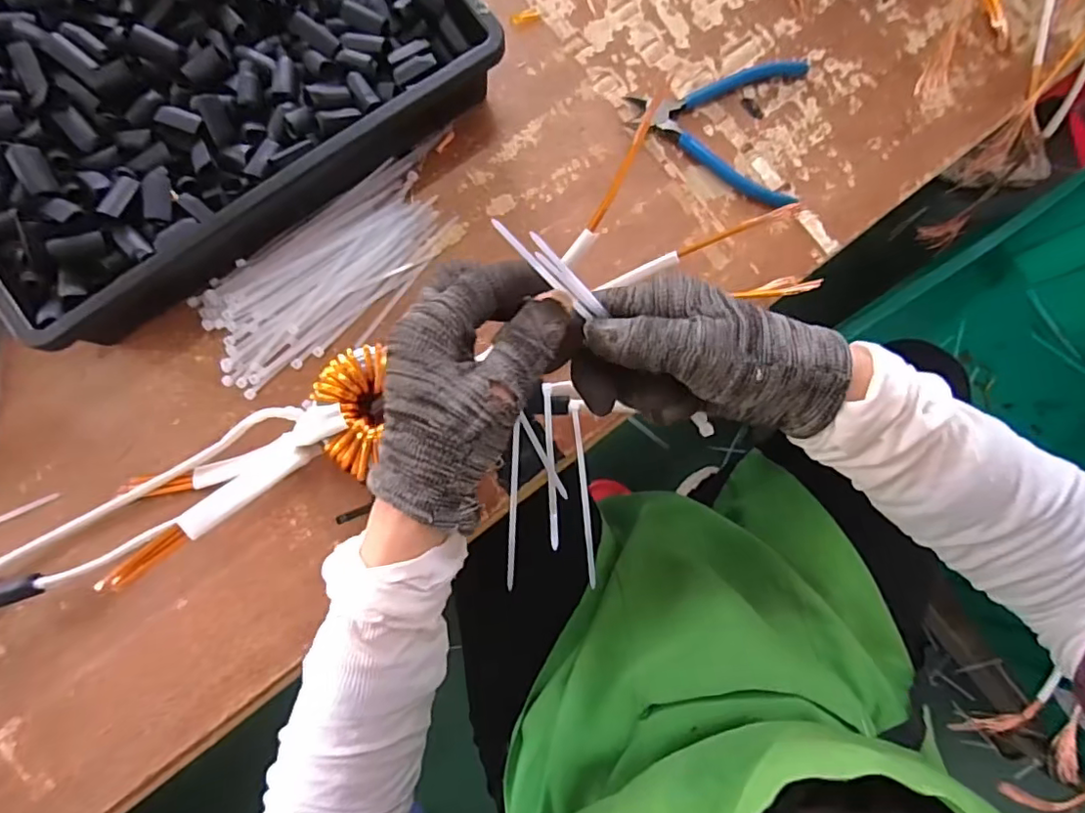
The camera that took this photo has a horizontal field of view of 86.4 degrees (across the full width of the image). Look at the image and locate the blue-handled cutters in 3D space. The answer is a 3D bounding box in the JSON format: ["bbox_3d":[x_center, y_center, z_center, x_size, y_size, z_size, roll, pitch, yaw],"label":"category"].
[{"bbox_3d":[0.137,-0.228,0.454,0.136,0.011,0.121,11,82,0],"label":"blue-handled cutters"}]

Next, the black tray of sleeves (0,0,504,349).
[{"bbox_3d":[-0.242,-0.234,0.416,0.361,0.067,0.248,-36,84,-6],"label":"black tray of sleeves"}]

